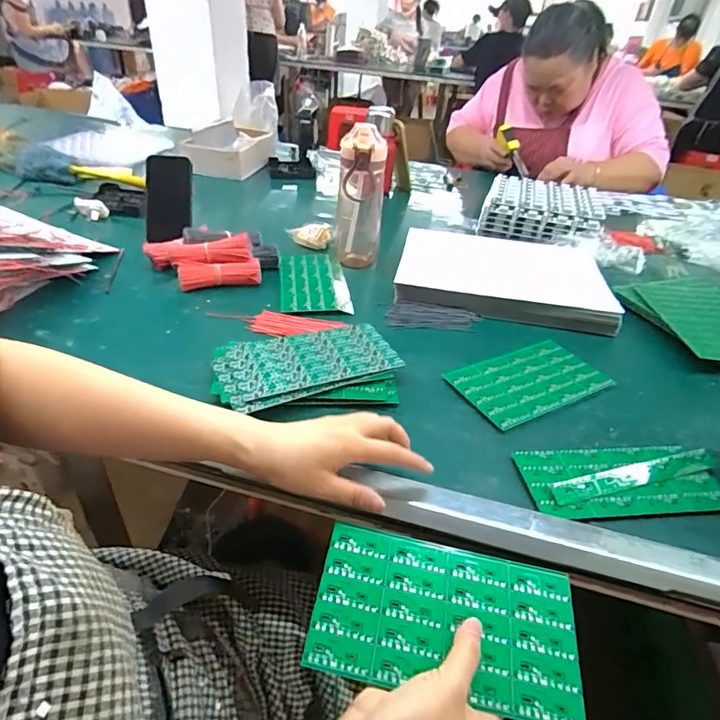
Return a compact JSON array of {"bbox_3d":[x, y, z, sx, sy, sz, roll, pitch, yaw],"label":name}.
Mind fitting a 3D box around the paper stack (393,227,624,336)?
[{"bbox_3d":[0.234,-0.141,0.790,0.329,0.034,0.244,9,37,7],"label":"paper stack"}]

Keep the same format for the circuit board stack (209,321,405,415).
[{"bbox_3d":[-0.061,0.011,0.557,0.206,0.026,0.124,-8,38,-16],"label":"circuit board stack"}]

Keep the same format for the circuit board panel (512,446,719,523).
[{"bbox_3d":[0.255,0.114,0.463,0.195,0.011,0.082,-2,37,-8],"label":"circuit board panel"}]

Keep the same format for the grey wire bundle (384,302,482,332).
[{"bbox_3d":[0.105,-0.060,0.688,0.130,0.008,0.059,9,37,6],"label":"grey wire bundle"}]

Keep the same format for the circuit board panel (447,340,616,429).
[{"bbox_3d":[0.208,0.024,0.589,0.186,0.005,0.109,-15,41,-25],"label":"circuit board panel"}]

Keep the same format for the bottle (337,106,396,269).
[{"bbox_3d":[0.003,-0.269,0.775,0.072,0.250,0.072,1,37,-5],"label":"bottle"}]

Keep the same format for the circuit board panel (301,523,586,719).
[{"bbox_3d":[0.063,0.190,0.353,0.189,0.004,0.104,11,46,4],"label":"circuit board panel"}]

